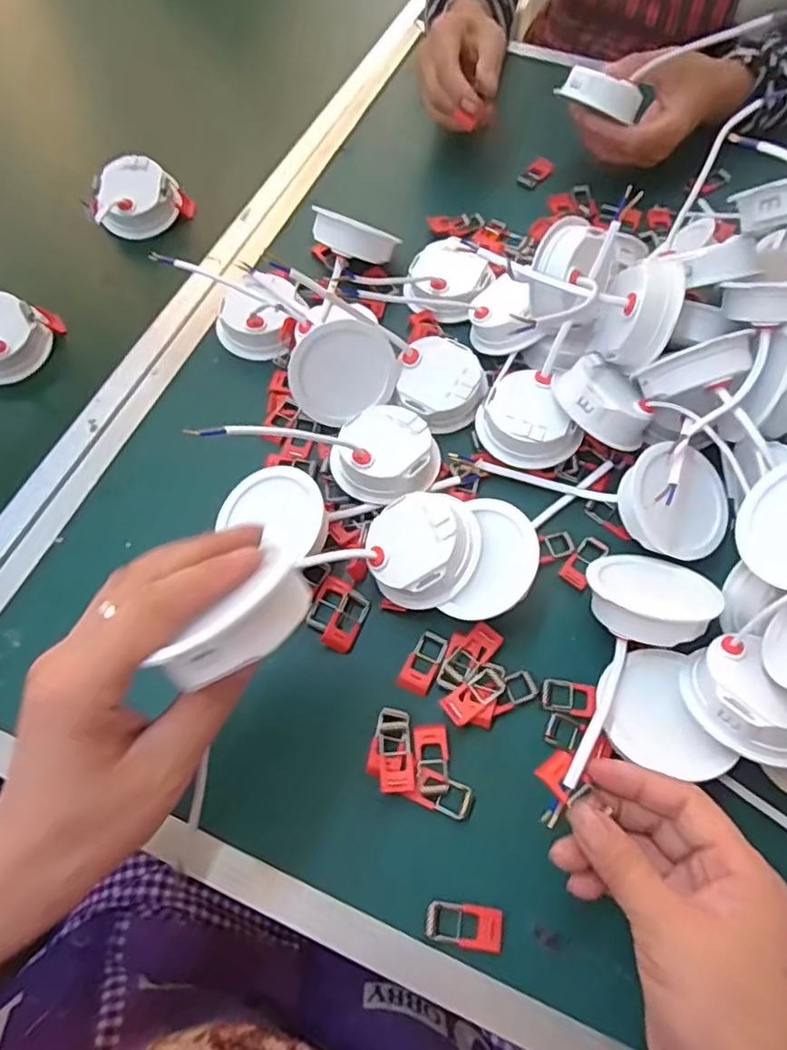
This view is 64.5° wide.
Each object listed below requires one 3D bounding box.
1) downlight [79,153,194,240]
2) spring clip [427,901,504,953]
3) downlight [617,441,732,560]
[{"bbox_3d":[-0.223,-0.286,0.547,0.083,0.040,0.066,-30,67,-13],"label":"downlight"},{"bbox_3d":[0.035,0.198,0.309,0.038,0.004,0.019,10,66,4],"label":"spring clip"},{"bbox_3d":[0.176,-0.012,0.388,0.069,0.035,0.067,0,78,-21],"label":"downlight"}]

